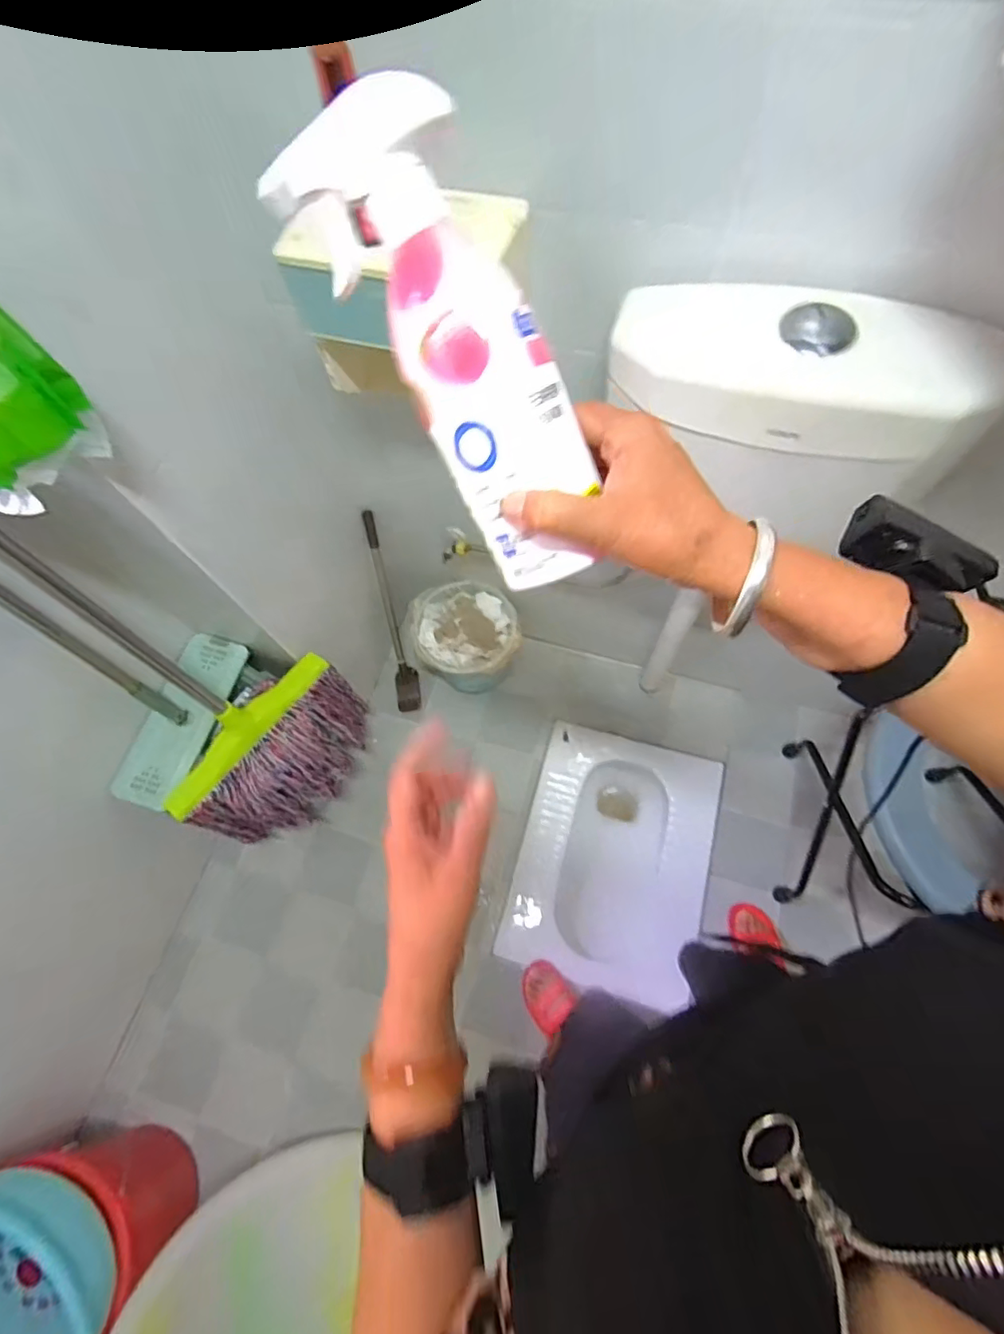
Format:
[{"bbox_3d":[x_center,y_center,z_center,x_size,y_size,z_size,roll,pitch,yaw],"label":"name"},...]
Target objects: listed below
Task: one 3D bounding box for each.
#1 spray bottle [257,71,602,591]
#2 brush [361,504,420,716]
[{"bbox_3d":[-0.015,-0.148,0.273,0.079,0.056,0.220,-30,103,-10],"label":"spray bottle"},{"bbox_3d":[-0.261,-0.111,1.313,0.062,0.524,0.058,-8,35,-2],"label":"brush"}]

